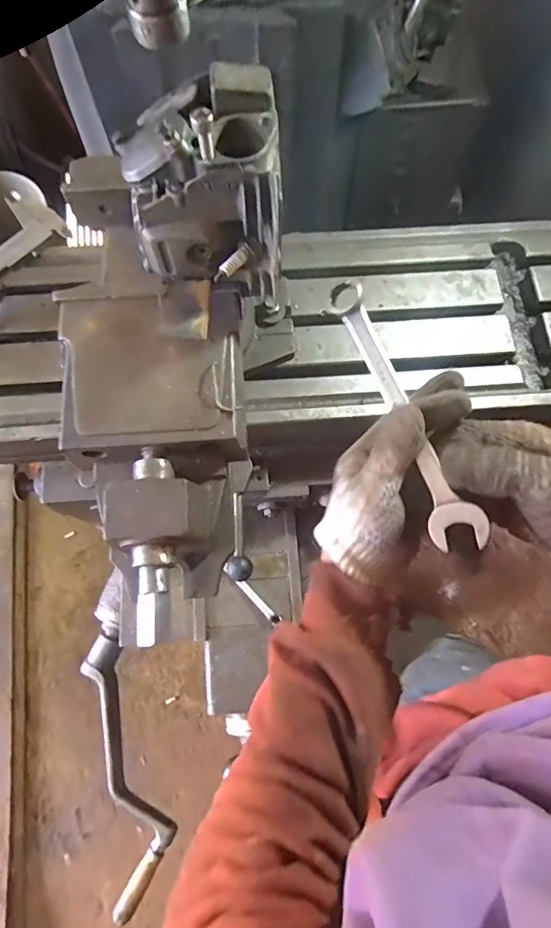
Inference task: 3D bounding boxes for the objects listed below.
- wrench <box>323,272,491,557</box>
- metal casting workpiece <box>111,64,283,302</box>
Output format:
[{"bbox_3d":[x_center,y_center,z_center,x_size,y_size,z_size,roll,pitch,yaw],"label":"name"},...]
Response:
[{"bbox_3d":[0.089,-0.038,0.341,0.037,0.009,0.214,-29,78,22],"label":"wrench"},{"bbox_3d":[-0.050,-0.201,0.339,0.110,0.118,0.109,-8,73,-4],"label":"metal casting workpiece"}]

